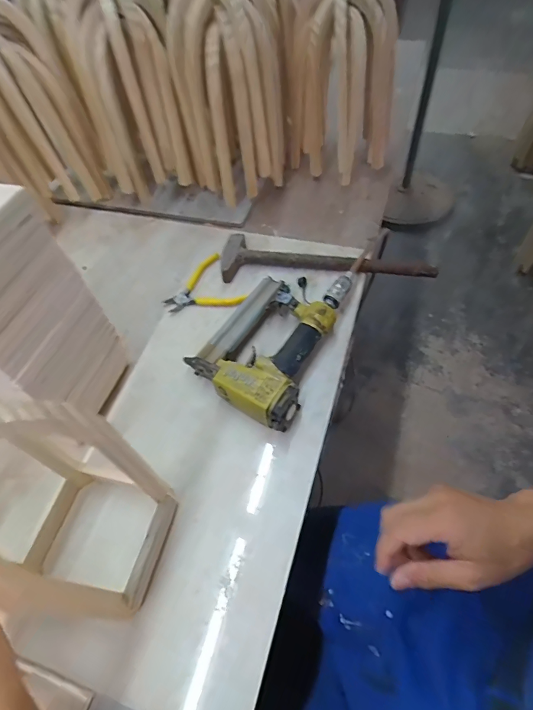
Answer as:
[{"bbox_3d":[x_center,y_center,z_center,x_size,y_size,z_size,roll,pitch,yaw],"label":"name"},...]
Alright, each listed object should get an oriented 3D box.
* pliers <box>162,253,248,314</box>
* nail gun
[{"bbox_3d":[-0.095,-0.091,0.590,0.104,0.023,0.089,-26,62,-17],"label":"pliers"},{"bbox_3d":[0.004,-0.029,0.524,0.147,0.050,0.246,19,59,15],"label":"nail gun"}]

